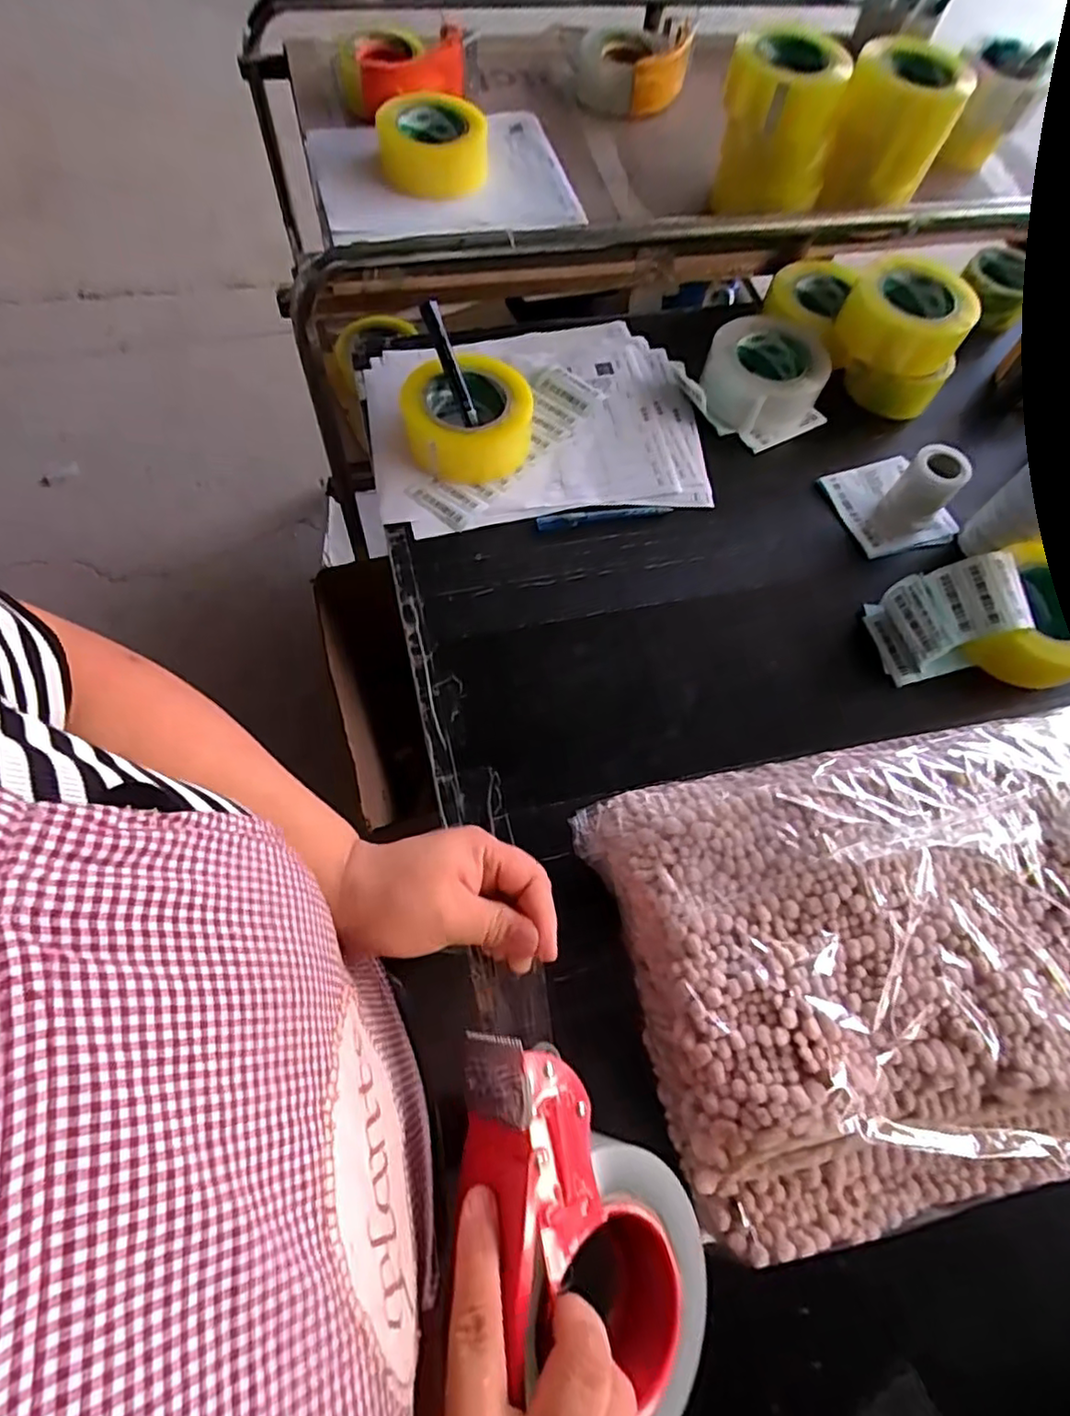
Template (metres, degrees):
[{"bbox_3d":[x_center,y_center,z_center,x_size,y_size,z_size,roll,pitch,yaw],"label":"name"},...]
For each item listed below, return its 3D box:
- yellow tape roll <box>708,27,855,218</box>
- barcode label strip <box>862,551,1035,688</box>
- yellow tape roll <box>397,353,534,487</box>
[{"bbox_3d":[0.282,-0.677,0.738,0.127,0.139,0.110,2,67,-1],"label":"yellow tape roll"},{"bbox_3d":[0.364,-0.081,0.555,0.122,0.056,0.087,-14,68,-8],"label":"barcode label strip"},{"bbox_3d":[-0.065,-0.284,0.609,0.121,0.059,0.115,-5,67,-4],"label":"yellow tape roll"}]

